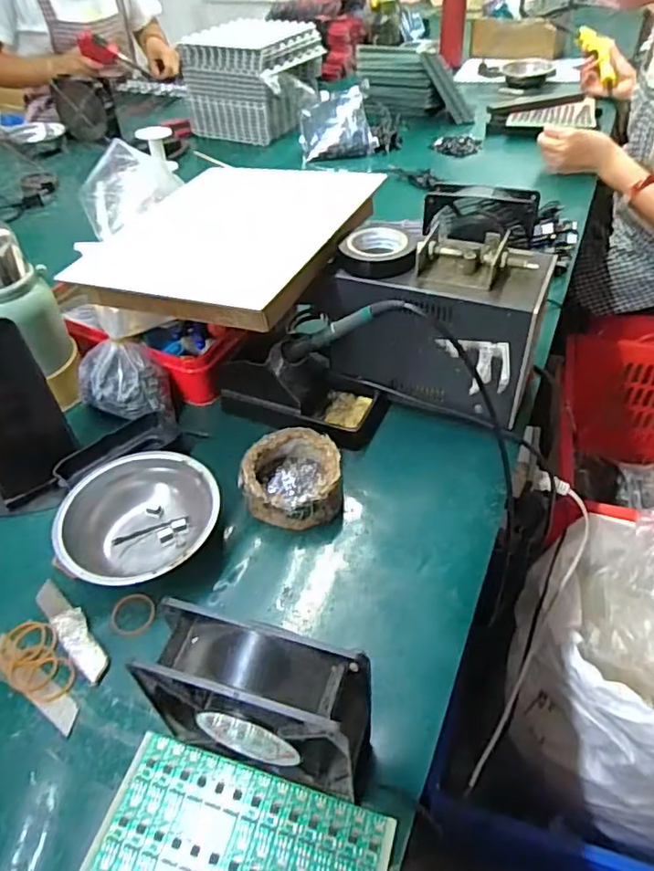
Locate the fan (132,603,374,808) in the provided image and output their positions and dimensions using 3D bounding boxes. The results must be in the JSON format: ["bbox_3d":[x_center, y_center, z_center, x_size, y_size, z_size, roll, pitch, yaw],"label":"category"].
[{"bbox_3d":[-0.037,0.156,0.338,0.119,0.122,0.047,11,46,15],"label":"fan"}]

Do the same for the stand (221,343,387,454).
[{"bbox_3d":[-0.028,-0.050,0.570,0.161,0.069,0.080,19,49,21],"label":"stand"}]

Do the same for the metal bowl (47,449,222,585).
[{"bbox_3d":[-0.150,0.073,0.473,0.125,0.047,0.114,-2,44,2],"label":"metal bowl"}]

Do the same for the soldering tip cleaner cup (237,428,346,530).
[{"bbox_3d":[-0.029,0.036,0.506,0.081,0.038,0.085,-2,44,2],"label":"soldering tip cleaner cup"}]

